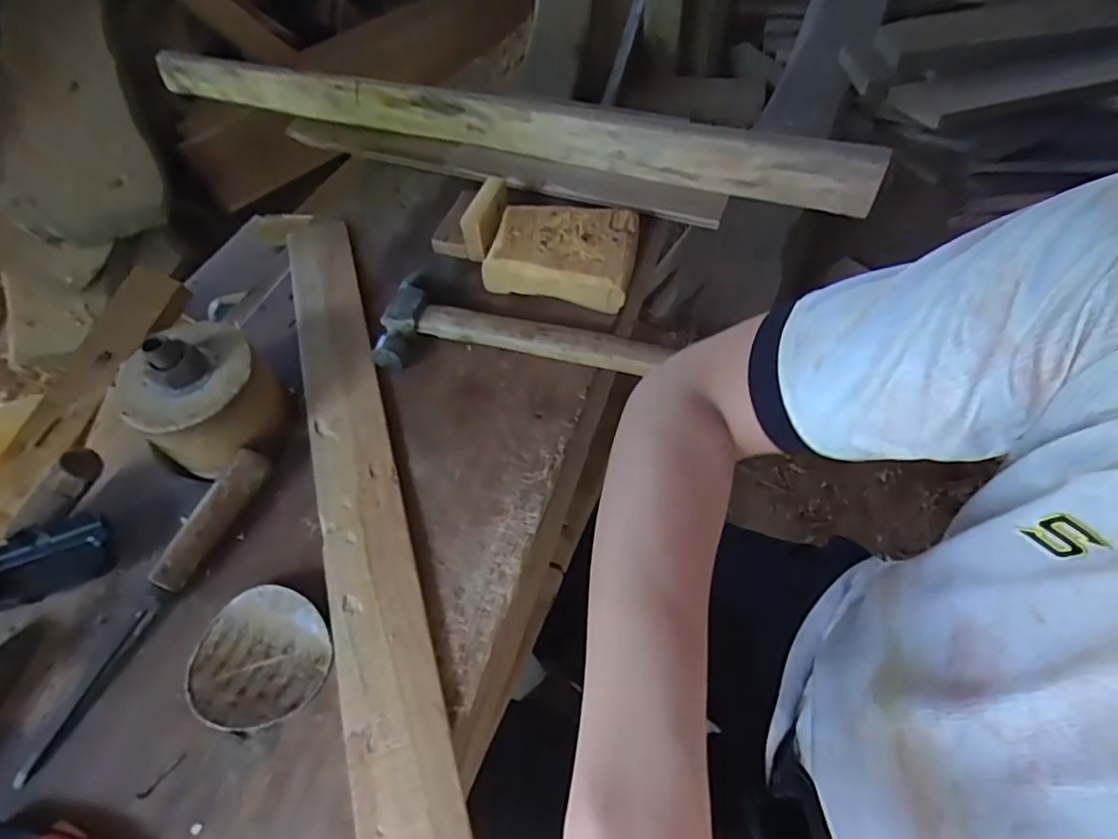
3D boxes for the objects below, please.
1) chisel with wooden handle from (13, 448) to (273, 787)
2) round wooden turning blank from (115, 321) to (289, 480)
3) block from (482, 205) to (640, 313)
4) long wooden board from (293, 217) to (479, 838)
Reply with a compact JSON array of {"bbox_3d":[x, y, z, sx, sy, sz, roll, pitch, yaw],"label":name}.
[{"bbox_3d":[-0.281,0.122,0.401,0.023,0.029,0.234,21,59,15],"label":"chisel with wooden handle"},{"bbox_3d":[-0.275,-0.021,0.451,0.096,0.095,0.094,-1,56,1],"label":"round wooden turning blank"},{"bbox_3d":[0.004,-0.158,0.551,0.133,0.038,0.094,8,57,7],"label":"block"},{"bbox_3d":[-0.126,0.127,0.405,0.070,0.016,0.810,-17,58,-6],"label":"long wooden board"}]

